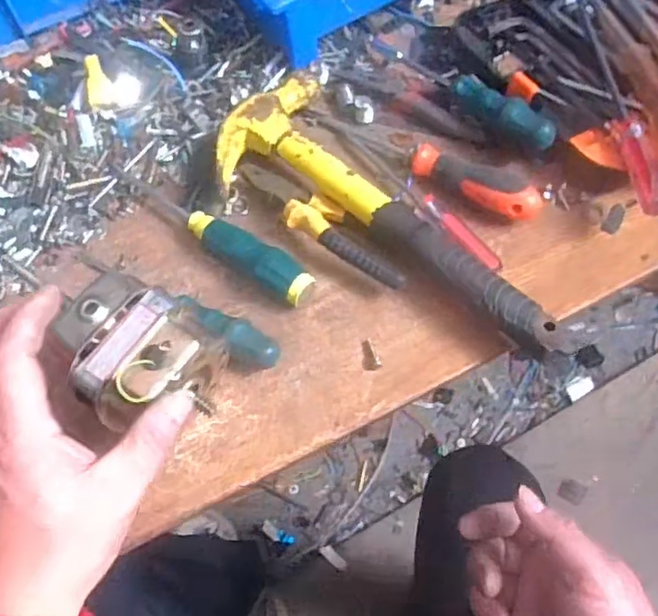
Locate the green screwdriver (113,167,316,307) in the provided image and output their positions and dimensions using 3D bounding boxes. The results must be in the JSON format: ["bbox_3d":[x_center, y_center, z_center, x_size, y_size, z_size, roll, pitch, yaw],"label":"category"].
[{"bbox_3d":[-0.095,-0.058,0.465,0.197,0.034,0.029,32,69,15],"label":"green screwdriver"}]

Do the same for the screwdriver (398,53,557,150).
[{"bbox_3d":[0.118,-0.176,0.508,0.032,0.025,0.165,-34,53,-14],"label":"screwdriver"}]

